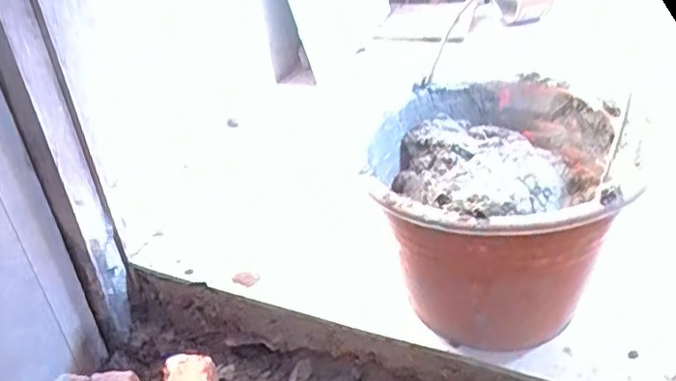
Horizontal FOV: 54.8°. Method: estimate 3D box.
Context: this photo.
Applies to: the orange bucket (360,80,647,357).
[{"bbox_3d":[0.160,0.017,0.669,0.234,0.176,0.265,-2,36,3],"label":"orange bucket"}]

